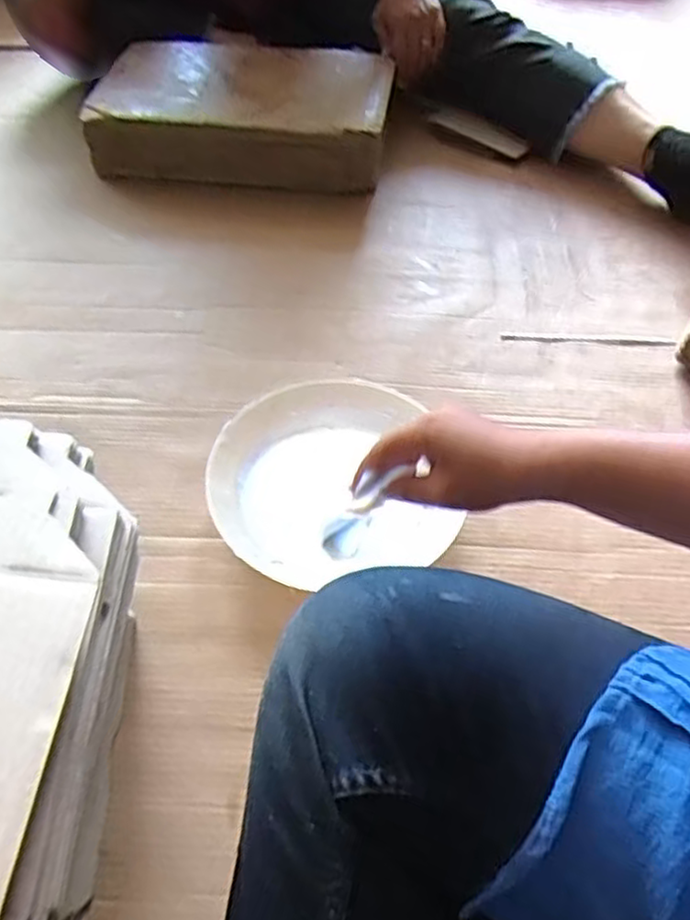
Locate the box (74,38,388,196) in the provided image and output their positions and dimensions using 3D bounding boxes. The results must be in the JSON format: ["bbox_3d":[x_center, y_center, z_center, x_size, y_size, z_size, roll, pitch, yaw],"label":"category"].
[{"bbox_3d":[-0.129,-0.452,0.935,0.371,0.103,0.206,6,52,4],"label":"box"}]

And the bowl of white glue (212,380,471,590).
[{"bbox_3d":[-0.018,0.016,0.613,0.192,0.052,0.188,0,52,-1],"label":"bowl of white glue"}]

